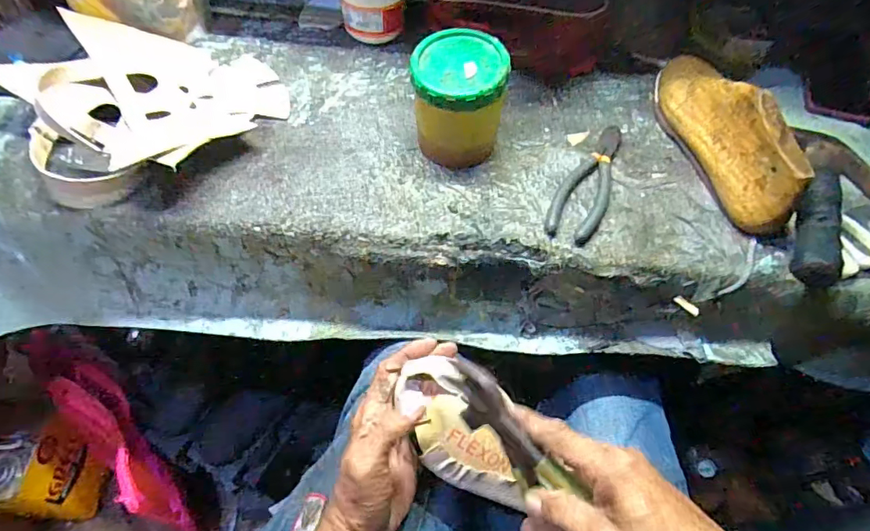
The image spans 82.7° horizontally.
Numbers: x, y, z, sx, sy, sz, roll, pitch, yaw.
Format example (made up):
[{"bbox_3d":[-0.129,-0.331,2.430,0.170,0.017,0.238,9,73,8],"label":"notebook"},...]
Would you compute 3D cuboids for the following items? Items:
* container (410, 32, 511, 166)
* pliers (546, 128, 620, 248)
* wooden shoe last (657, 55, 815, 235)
[{"bbox_3d":[0.023,-0.164,0.506,0.095,0.108,0.096,2,57,-2],"label":"container"},{"bbox_3d":[0.163,-0.091,0.519,0.049,0.013,0.167,24,59,12],"label":"pliers"},{"bbox_3d":[0.306,-0.154,0.522,0.069,0.089,0.252,-3,57,-5],"label":"wooden shoe last"}]

